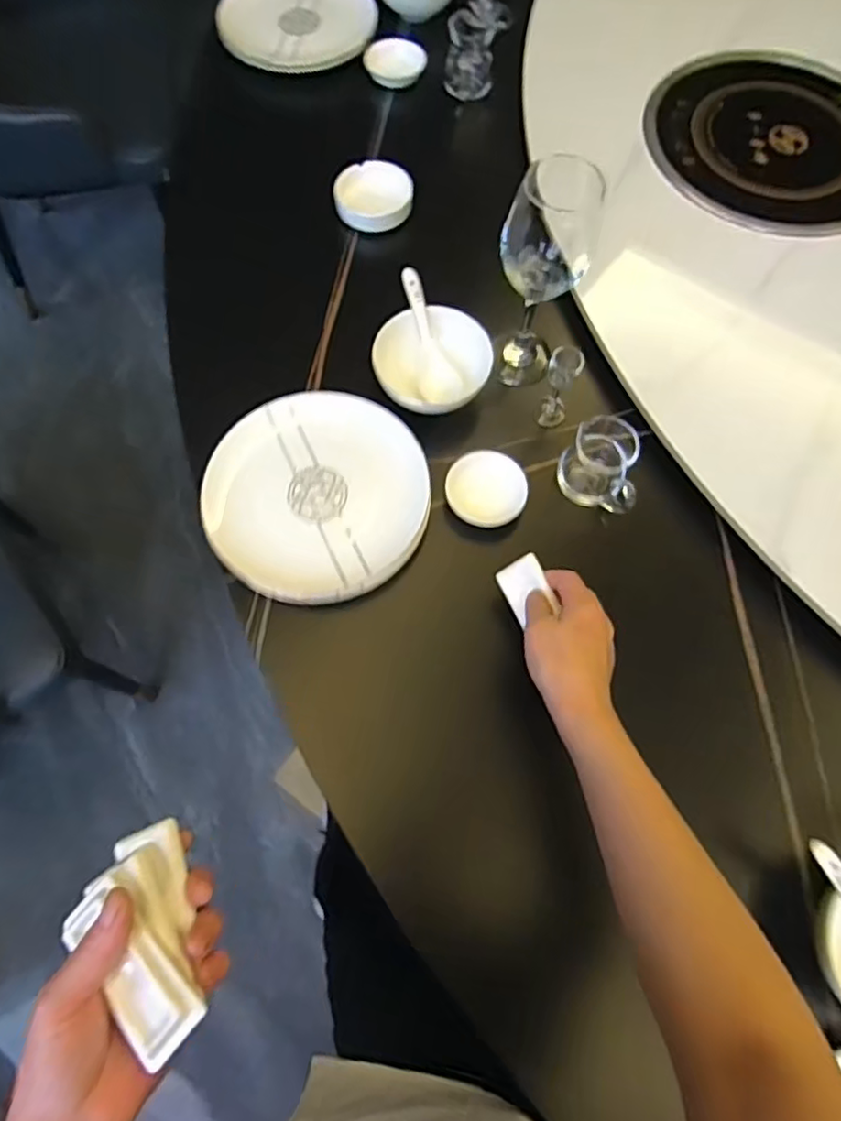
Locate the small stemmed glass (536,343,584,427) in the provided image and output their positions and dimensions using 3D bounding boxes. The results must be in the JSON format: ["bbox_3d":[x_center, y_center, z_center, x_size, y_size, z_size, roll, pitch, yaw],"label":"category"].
[{"bbox_3d":[0.134,-0.170,0.594,0.030,0.079,0.040,21,70,6],"label":"small stemmed glass"}]

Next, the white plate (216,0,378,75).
[{"bbox_3d":[-0.154,-0.713,0.809,0.187,0.022,0.210,12,69,3],"label":"white plate"}]

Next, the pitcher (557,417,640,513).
[{"bbox_3d":[0.168,-0.087,0.560,0.073,0.076,0.054,35,72,11],"label":"pitcher"}]

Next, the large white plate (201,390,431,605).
[{"bbox_3d":[-0.092,-0.063,0.570,0.194,0.025,0.200,1,69,-2],"label":"large white plate"}]

